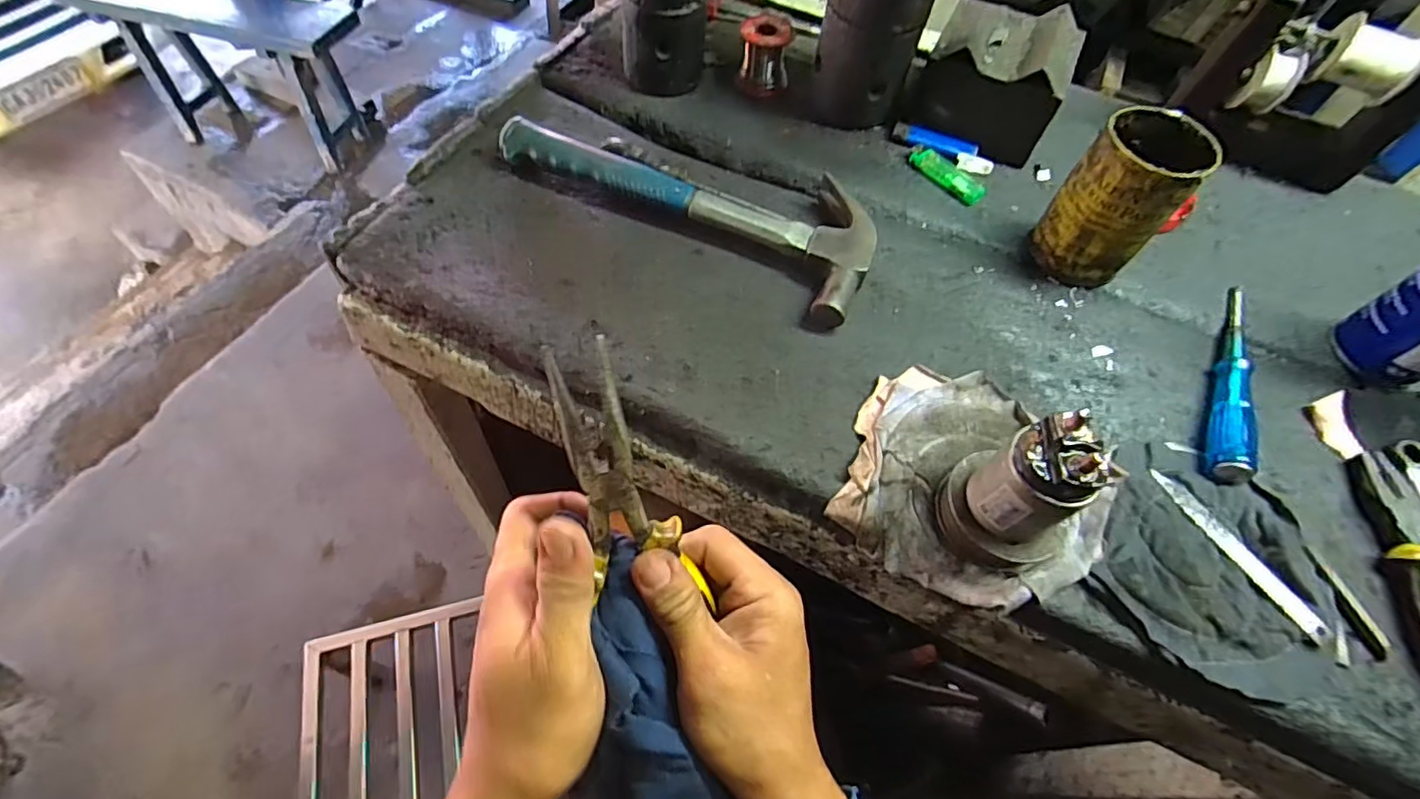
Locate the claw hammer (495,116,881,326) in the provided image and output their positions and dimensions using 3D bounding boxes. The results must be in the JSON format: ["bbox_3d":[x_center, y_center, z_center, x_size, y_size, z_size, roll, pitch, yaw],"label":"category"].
[{"bbox_3d":[-0.015,-0.179,0.519,0.333,0.036,0.116,28,60,13],"label":"claw hammer"}]

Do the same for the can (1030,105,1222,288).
[{"bbox_3d":[0.310,-0.150,0.466,0.073,0.117,0.070,2,58,-3],"label":"can"}]

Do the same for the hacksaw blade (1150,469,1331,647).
[{"bbox_3d":[0.331,0.094,0.378,0.013,0.010,0.120,-19,61,-16],"label":"hacksaw blade"}]

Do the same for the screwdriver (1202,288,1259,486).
[{"bbox_3d":[0.387,-0.019,0.442,0.020,0.024,0.199,28,60,13],"label":"screwdriver"}]

